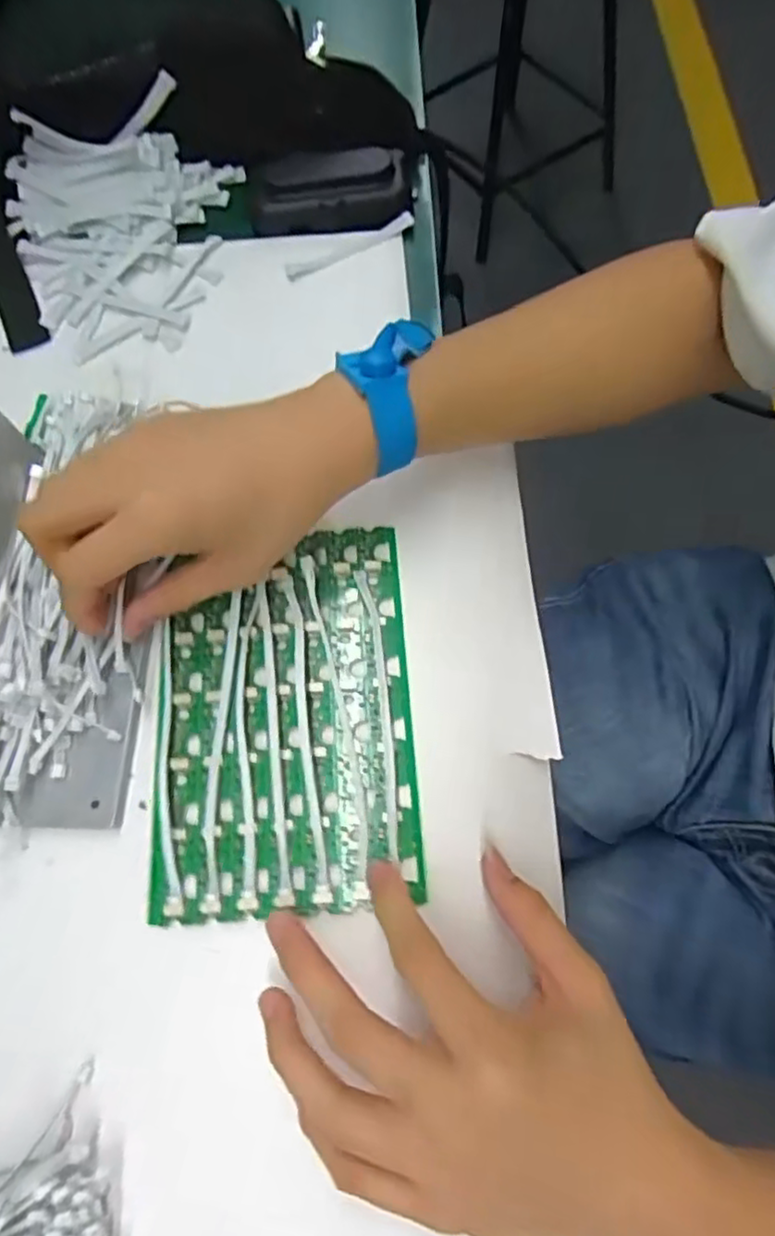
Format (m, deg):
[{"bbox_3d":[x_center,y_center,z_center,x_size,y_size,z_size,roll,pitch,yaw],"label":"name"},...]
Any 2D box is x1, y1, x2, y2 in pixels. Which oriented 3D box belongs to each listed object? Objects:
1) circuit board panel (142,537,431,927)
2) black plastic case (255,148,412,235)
[{"bbox_3d":[-0.050,0.043,0.313,0.117,0.011,0.178,-5,69,0],"label":"circuit board panel"},{"bbox_3d":[-0.036,-0.277,0.424,0.101,0.035,0.043,-5,69,0],"label":"black plastic case"}]

